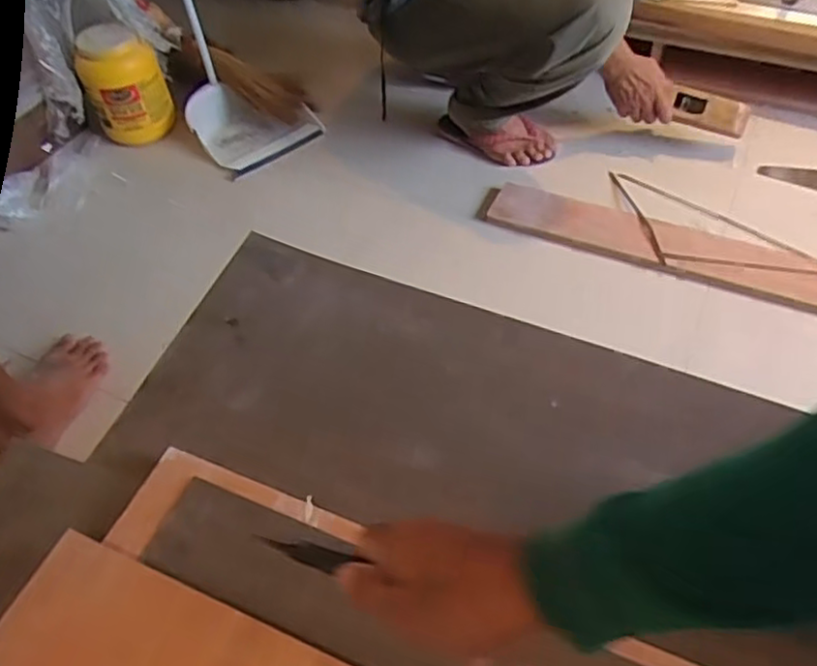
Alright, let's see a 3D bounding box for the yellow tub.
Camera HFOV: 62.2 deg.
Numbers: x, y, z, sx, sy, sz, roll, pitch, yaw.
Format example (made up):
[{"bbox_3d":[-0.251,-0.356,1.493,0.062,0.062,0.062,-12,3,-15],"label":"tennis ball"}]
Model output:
[{"bbox_3d":[-0.586,-0.511,1.408,0.156,0.213,0.157,-2,49,3],"label":"yellow tub"}]

